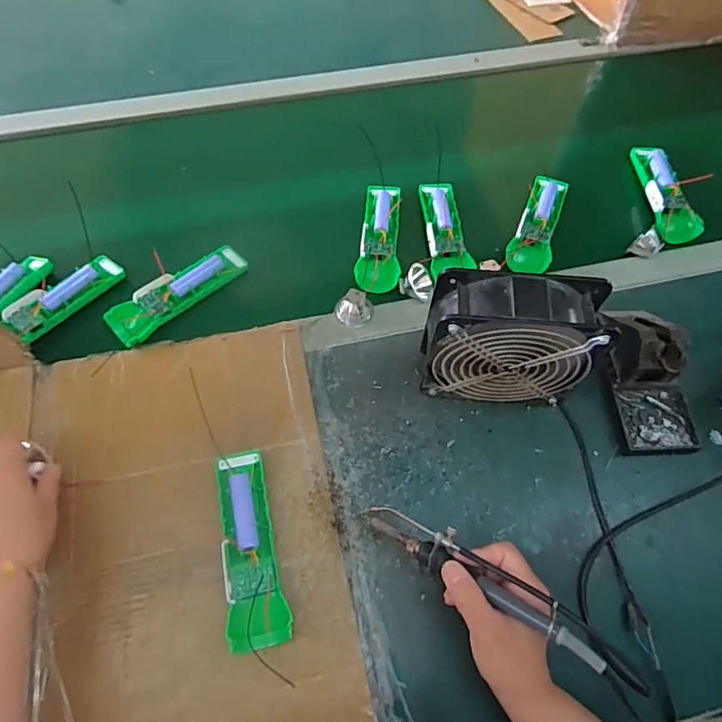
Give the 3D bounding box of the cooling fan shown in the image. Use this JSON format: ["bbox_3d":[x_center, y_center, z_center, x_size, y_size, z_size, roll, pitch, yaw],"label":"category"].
[{"bbox_3d":[0.134,-0.018,0.482,0.145,0.143,0.065,4,62,1],"label":"cooling fan"}]

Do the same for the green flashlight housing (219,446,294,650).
[{"bbox_3d":[-0.095,0.155,0.435,0.045,0.039,0.158,-14,63,-9],"label":"green flashlight housing"}]

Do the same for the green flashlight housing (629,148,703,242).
[{"bbox_3d":[0.396,-0.218,0.674,0.055,0.048,0.160,4,62,0],"label":"green flashlight housing"}]

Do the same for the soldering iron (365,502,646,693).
[{"bbox_3d":[0.092,0.161,0.375,0.217,0.023,0.028,21,60,38],"label":"soldering iron"}]

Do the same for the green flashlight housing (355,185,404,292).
[{"bbox_3d":[0.025,-0.154,0.627,0.049,0.024,0.164,5,62,1],"label":"green flashlight housing"}]

